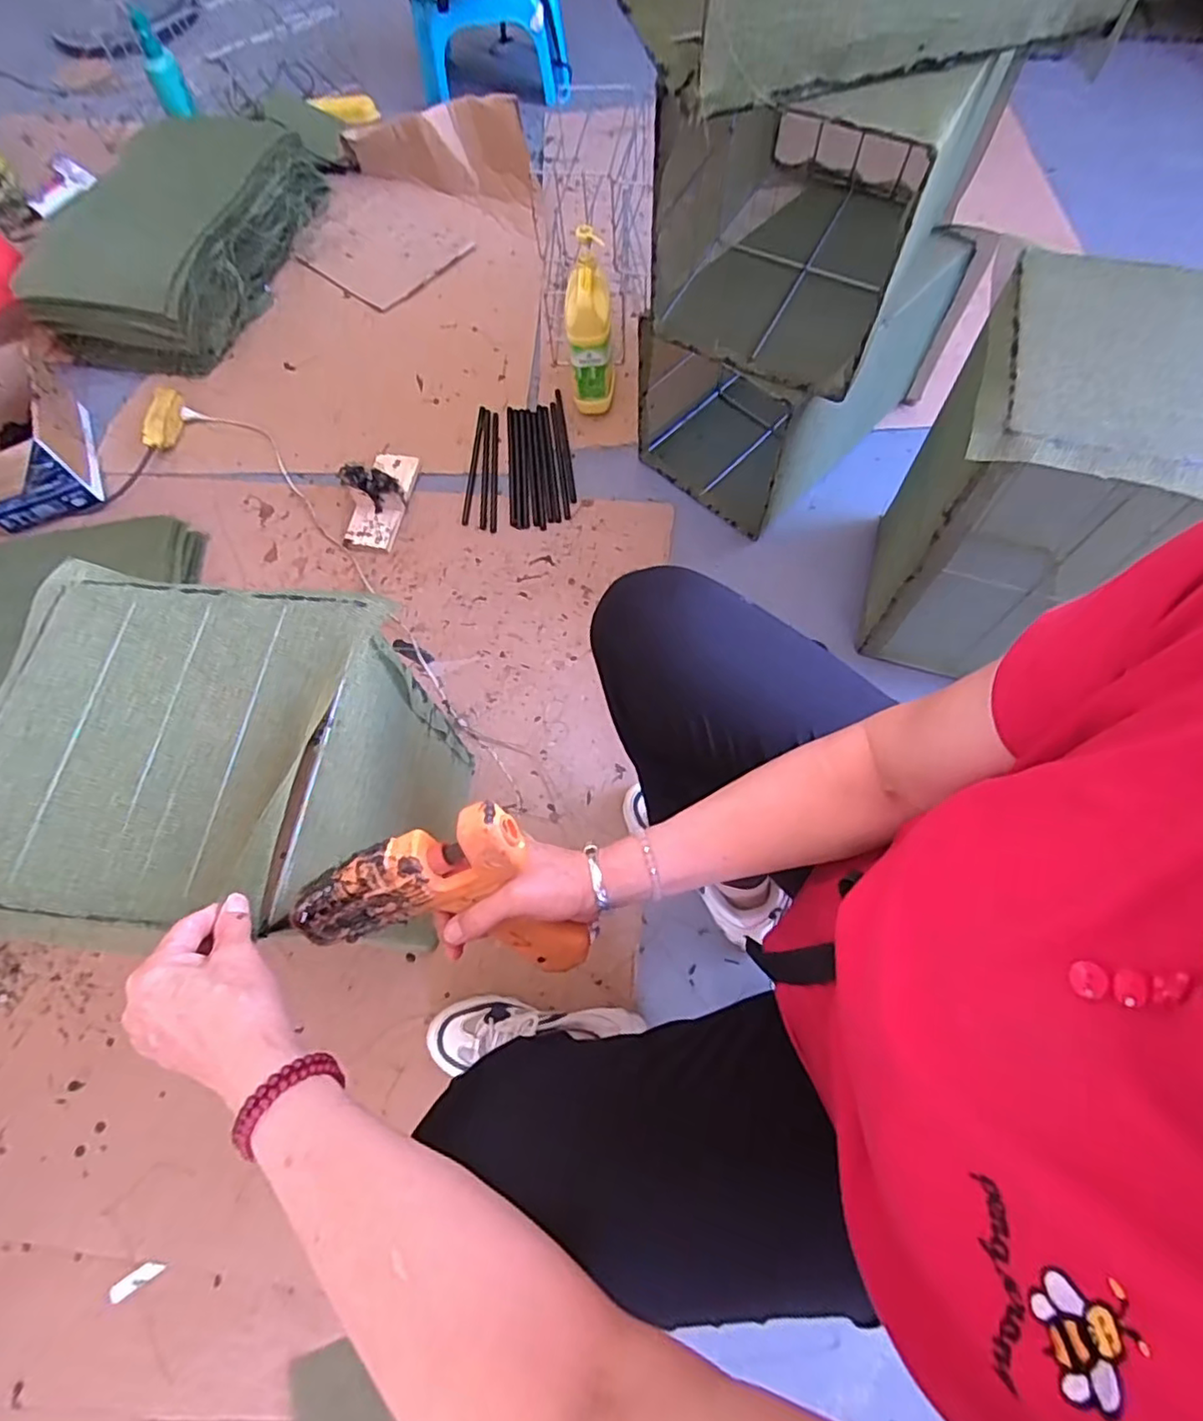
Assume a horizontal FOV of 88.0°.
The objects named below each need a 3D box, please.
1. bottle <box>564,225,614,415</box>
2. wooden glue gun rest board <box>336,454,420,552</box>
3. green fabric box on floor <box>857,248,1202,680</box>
[{"bbox_3d":[-0.023,-0.656,1.073,0.074,0.239,0.151,-5,67,1],"label":"bottle"},{"bbox_3d":[-0.386,-0.377,1.052,0.102,0.068,0.187,4,69,4],"label":"wooden glue gun rest board"},{"bbox_3d":[0.531,-0.255,0.774,0.289,0.412,0.300,16,69,10],"label":"green fabric box on floor"}]

